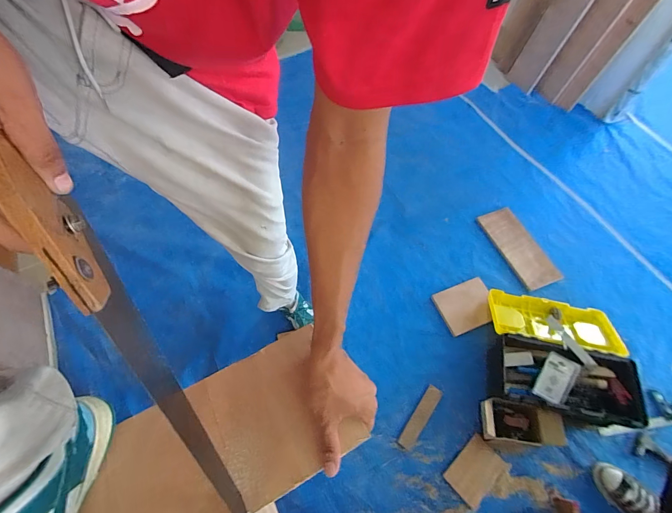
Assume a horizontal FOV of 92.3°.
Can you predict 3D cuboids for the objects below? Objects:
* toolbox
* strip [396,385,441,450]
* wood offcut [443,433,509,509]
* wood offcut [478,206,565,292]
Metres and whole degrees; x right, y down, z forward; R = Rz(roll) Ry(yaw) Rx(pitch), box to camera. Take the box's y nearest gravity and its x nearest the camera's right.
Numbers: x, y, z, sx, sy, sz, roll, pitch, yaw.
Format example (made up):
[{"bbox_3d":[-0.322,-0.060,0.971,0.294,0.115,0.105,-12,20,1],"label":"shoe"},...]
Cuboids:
[{"bbox_3d":[0.751,0.314,1.102,0.440,0.146,0.408,13,61,5],"label":"toolbox"},{"bbox_3d":[0.280,0.531,1.070,0.048,0.013,0.213,35,73,10],"label":"strip"},{"bbox_3d":[0.430,0.655,0.989,0.172,0.006,0.114,-37,68,-21],"label":"wood offcut"},{"bbox_3d":[0.762,-0.048,1.351,0.157,0.024,0.373,-17,62,-11],"label":"wood offcut"}]

